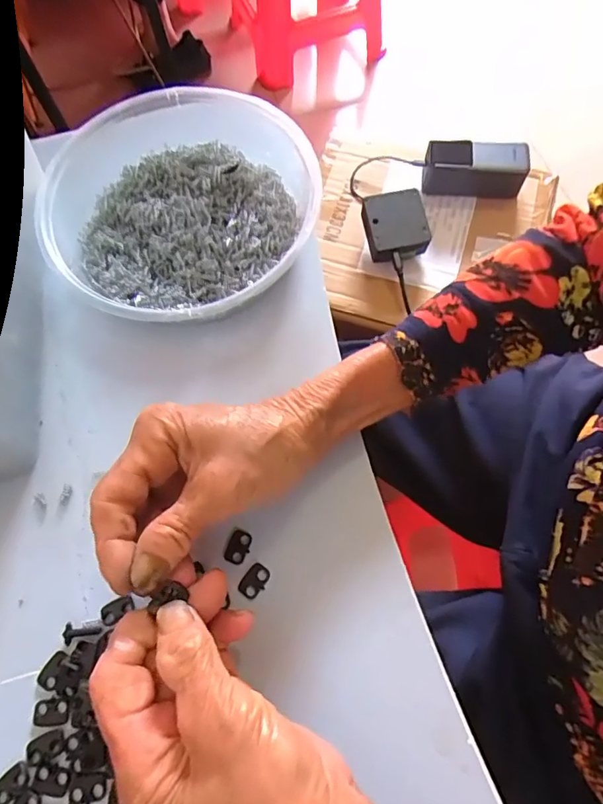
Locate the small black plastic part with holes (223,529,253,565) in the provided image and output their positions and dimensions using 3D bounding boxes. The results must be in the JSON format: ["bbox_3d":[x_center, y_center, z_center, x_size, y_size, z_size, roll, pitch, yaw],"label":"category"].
[{"bbox_3d":[-0.036,0.082,0.282,0.012,0.004,0.019,19,69,11],"label":"small black plastic part with holes"}]

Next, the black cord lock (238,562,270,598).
[{"bbox_3d":[-0.026,0.099,0.274,0.012,0.004,0.018,30,71,15],"label":"black cord lock"}]

